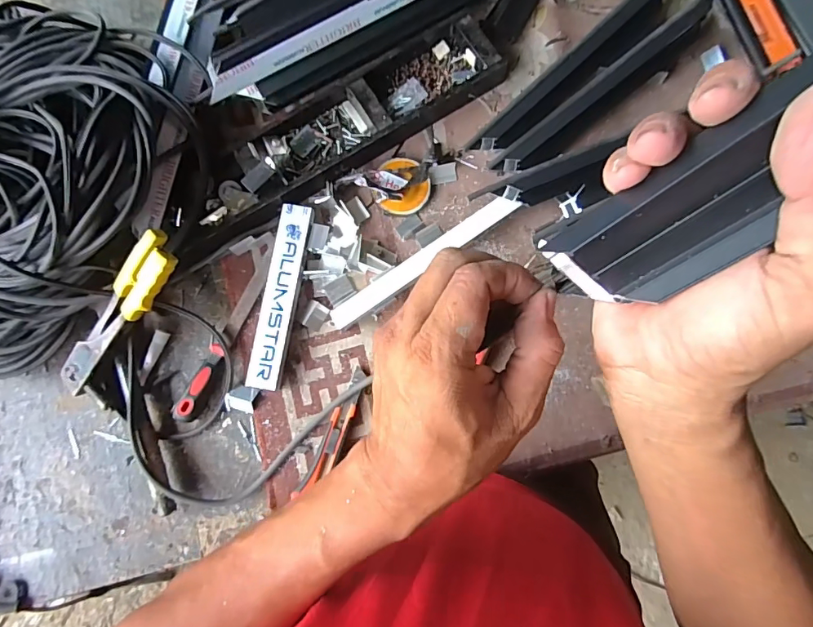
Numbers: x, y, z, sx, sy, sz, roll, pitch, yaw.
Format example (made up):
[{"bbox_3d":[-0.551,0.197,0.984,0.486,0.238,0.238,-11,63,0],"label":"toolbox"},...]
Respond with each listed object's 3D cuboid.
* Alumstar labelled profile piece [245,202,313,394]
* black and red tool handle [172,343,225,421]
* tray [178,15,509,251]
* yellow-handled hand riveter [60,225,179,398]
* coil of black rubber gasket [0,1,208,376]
[{"bbox_3d":[-0.167,-0.024,0.635,0.043,0.019,0.244,9,79,5],"label":"Alumstar labelled profile piece"},{"bbox_3d":[-0.273,0.090,0.629,0.022,0.024,0.105,24,81,8],"label":"black and red tool handle"},{"bbox_3d":[-0.101,-0.257,0.663,0.493,0.045,0.154,-35,79,-4],"label":"tray"},{"bbox_3d":[-0.365,0.005,0.601,0.048,0.028,0.250,44,106,8],"label":"yellow-handled hand riveter"},{"bbox_3d":[-0.508,-0.185,0.615,0.436,0.149,0.400,-1,79,3],"label":"coil of black rubber gasket"}]

